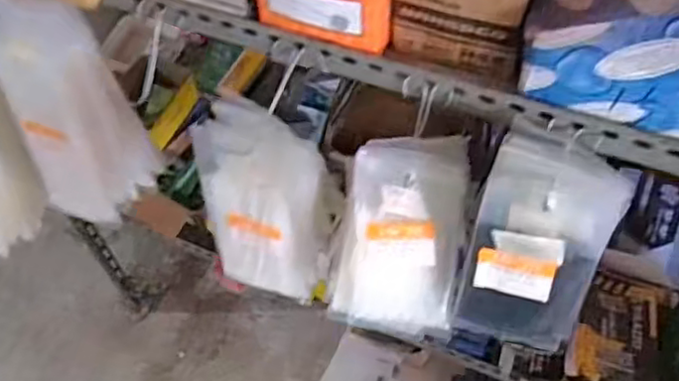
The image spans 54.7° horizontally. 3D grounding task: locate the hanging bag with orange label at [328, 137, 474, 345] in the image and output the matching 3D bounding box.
[{"bbox_3d":[0.056,0.044,0.601,0.108,0.184,0.028,8,16,12],"label":"hanging bag with orange label"}]

